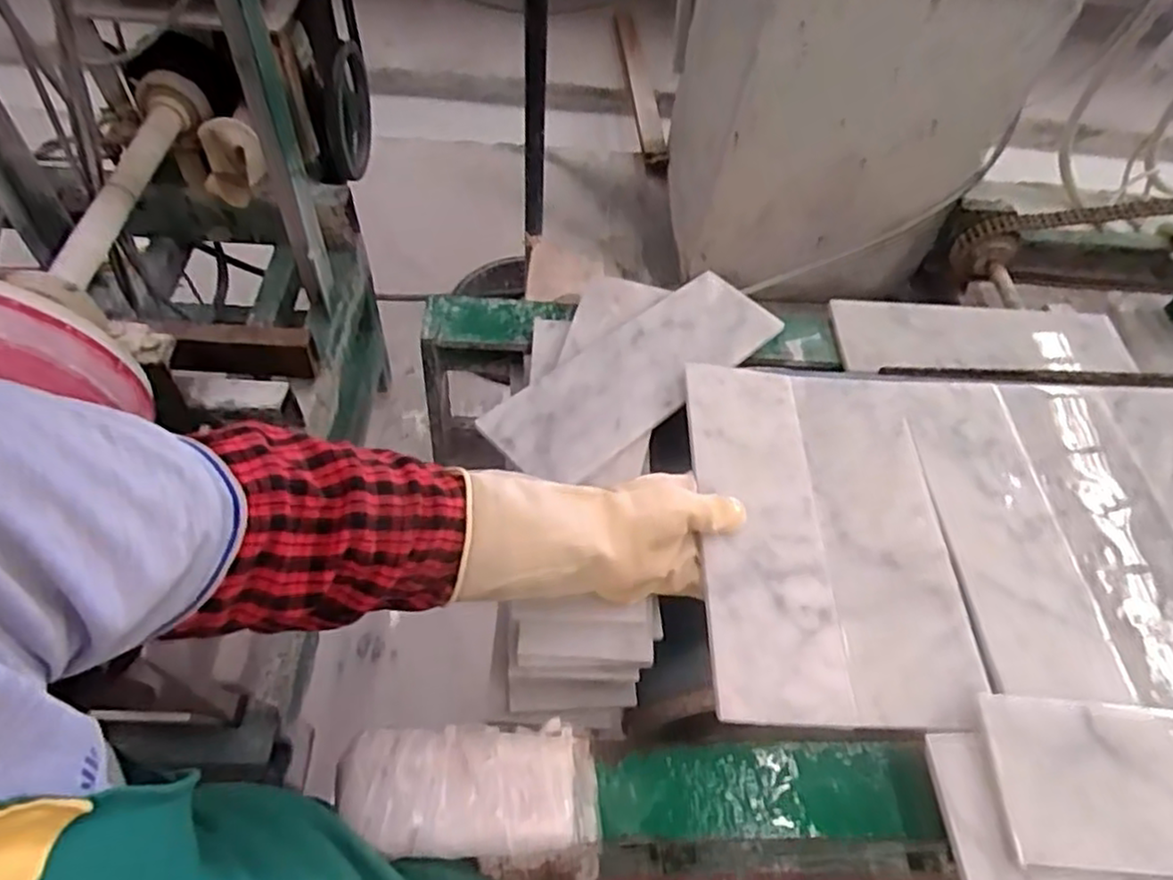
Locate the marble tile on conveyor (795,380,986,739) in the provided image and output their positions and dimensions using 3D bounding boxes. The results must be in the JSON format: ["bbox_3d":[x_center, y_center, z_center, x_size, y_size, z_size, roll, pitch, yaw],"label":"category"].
[{"bbox_3d":[0.234,0.073,0.569,0.097,0.012,0.297,2,56,-4],"label":"marble tile on conveyor"}]

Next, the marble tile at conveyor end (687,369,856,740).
[{"bbox_3d":[0.136,0.066,0.557,0.097,0.017,0.294,2,57,-3],"label":"marble tile at conveyor end"}]

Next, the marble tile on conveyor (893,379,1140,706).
[{"bbox_3d":[0.338,0.068,0.585,0.101,0.013,0.285,1,56,-4],"label":"marble tile on conveyor"}]

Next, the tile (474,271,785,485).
[{"bbox_3d":[0.045,-0.062,0.643,0.293,0.016,0.101,-36,66,-25],"label":"tile"}]

